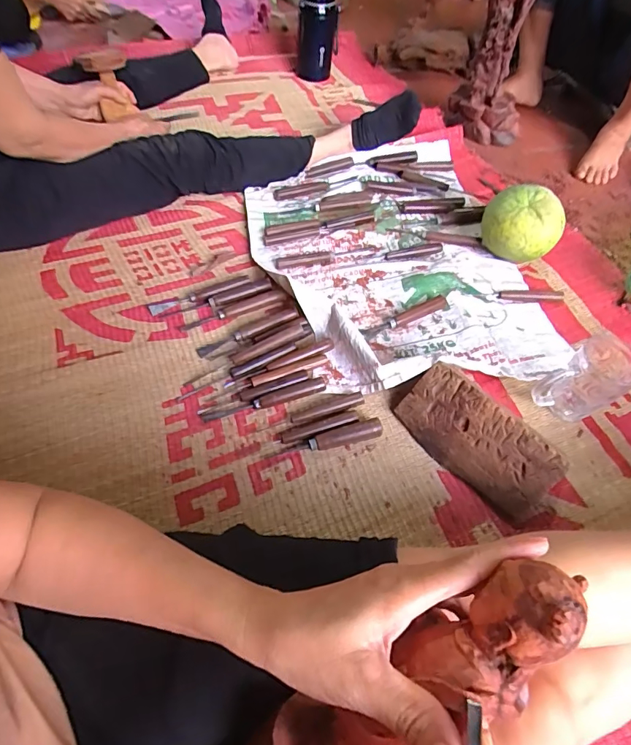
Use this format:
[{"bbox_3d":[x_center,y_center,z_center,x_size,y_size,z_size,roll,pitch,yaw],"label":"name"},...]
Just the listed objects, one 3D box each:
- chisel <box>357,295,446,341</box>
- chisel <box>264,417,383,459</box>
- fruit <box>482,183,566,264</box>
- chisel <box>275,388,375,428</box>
[{"bbox_3d":[0.149,-0.091,0.706,0.163,0.015,0.024,-21,59,-17],"label":"chisel"},{"bbox_3d":[0.015,0.093,0.577,0.156,0.022,0.023,-13,57,-12],"label":"chisel"},{"bbox_3d":[0.374,-0.265,0.784,0.113,0.123,0.112,-6,56,-7],"label":"fruit"},{"bbox_3d":[0.019,0.050,0.608,0.107,0.014,0.019,-16,58,-14],"label":"chisel"}]

